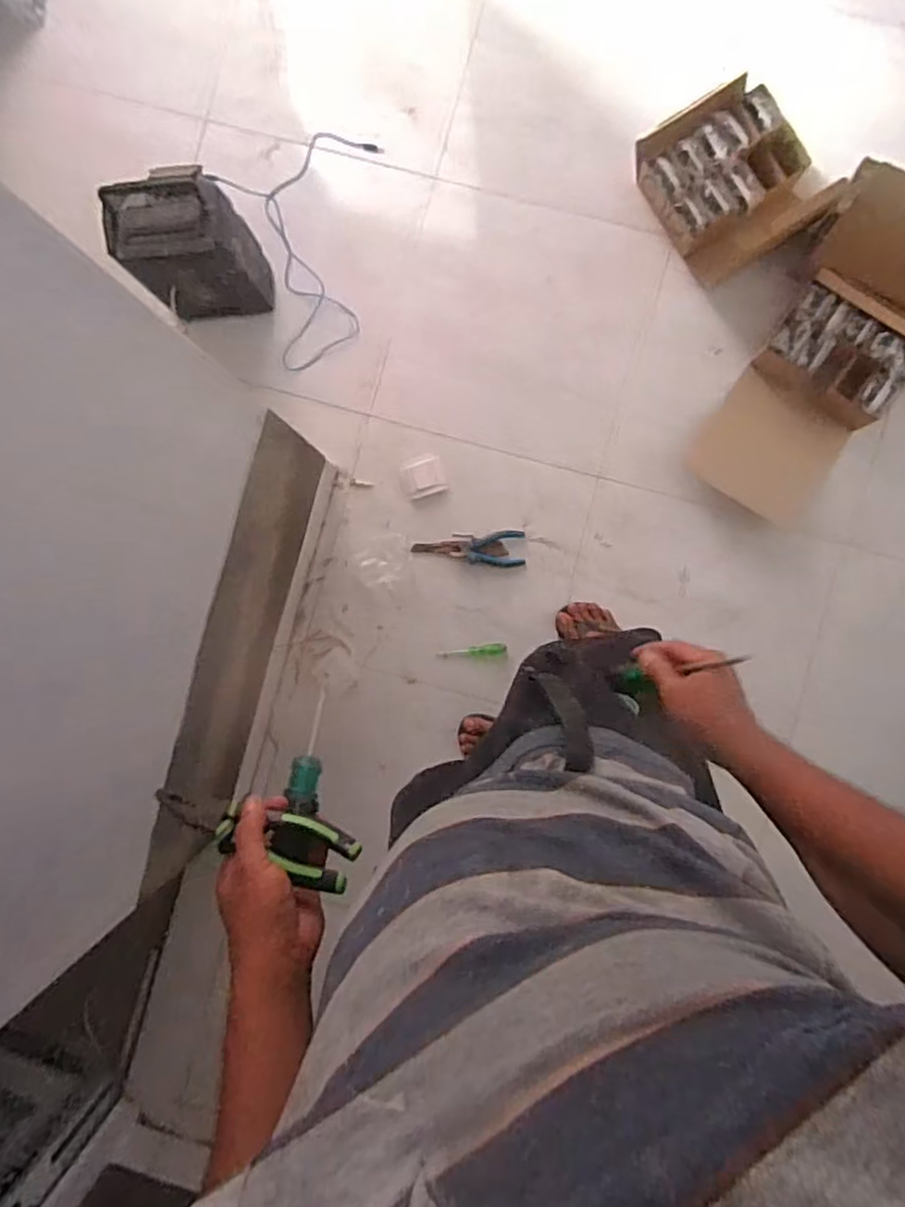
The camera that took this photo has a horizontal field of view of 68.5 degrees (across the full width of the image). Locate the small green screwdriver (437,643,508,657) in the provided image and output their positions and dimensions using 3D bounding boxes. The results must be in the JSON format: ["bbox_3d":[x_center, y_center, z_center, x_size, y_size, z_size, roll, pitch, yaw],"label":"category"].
[{"bbox_3d":[0.040,0.094,1.337,0.137,0.014,0.022,-2,90,2],"label":"small green screwdriver"}]

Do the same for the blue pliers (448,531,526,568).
[{"bbox_3d":[0.069,-0.109,1.324,0.153,0.031,0.070,0,90,-12],"label":"blue pliers"}]

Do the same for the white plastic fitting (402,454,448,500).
[{"bbox_3d":[-0.058,-0.257,1.355,0.083,0.018,0.077,-15,90,3],"label":"white plastic fitting"}]

